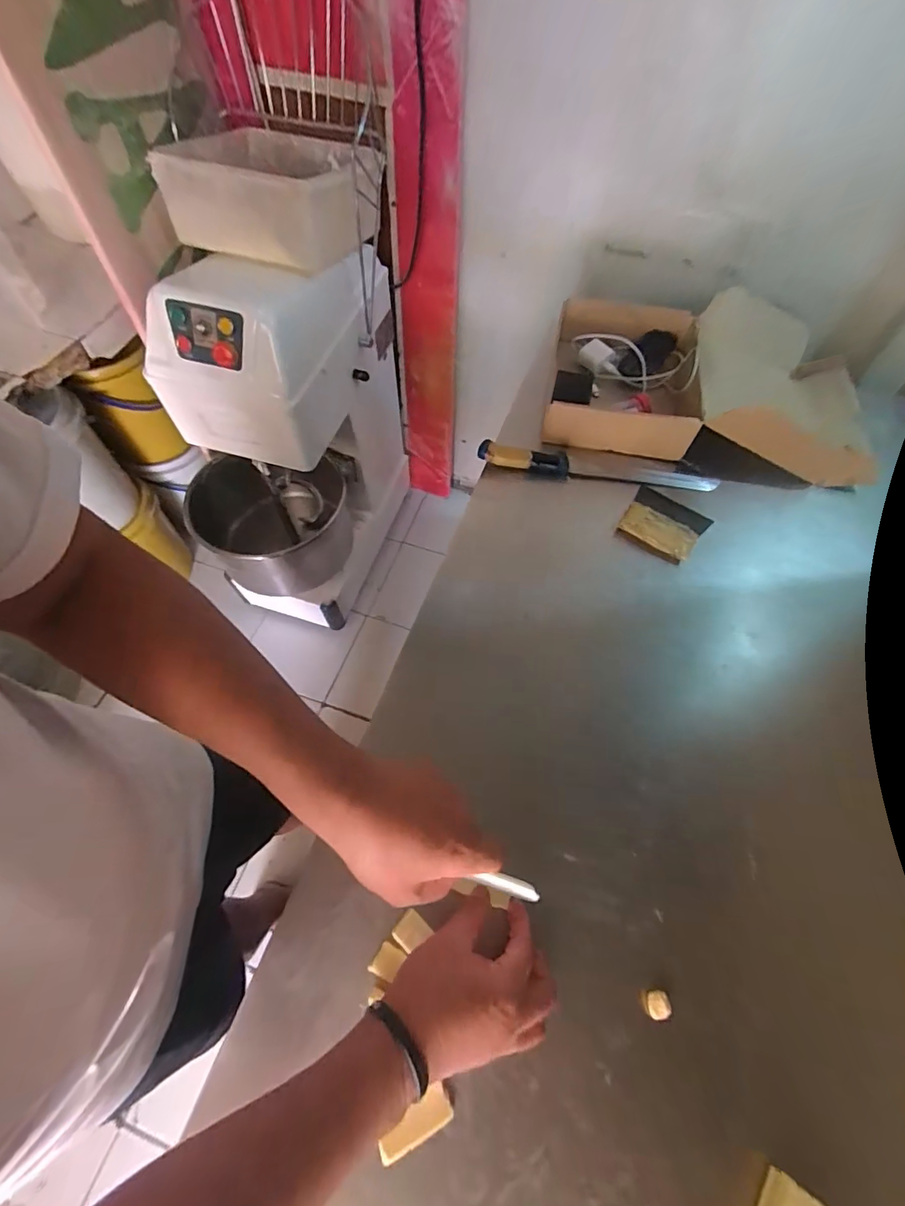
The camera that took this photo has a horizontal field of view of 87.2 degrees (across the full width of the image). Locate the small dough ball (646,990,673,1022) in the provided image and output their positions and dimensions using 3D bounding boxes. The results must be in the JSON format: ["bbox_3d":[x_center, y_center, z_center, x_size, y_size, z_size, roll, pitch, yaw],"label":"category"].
[{"bbox_3d":[0.171,0.336,0.398,0.017,0.017,0.020,5,61,0],"label":"small dough ball"}]

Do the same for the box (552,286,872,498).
[{"bbox_3d":[0.396,-0.339,0.744,0.472,0.101,0.319,13,61,4],"label":"box"}]

